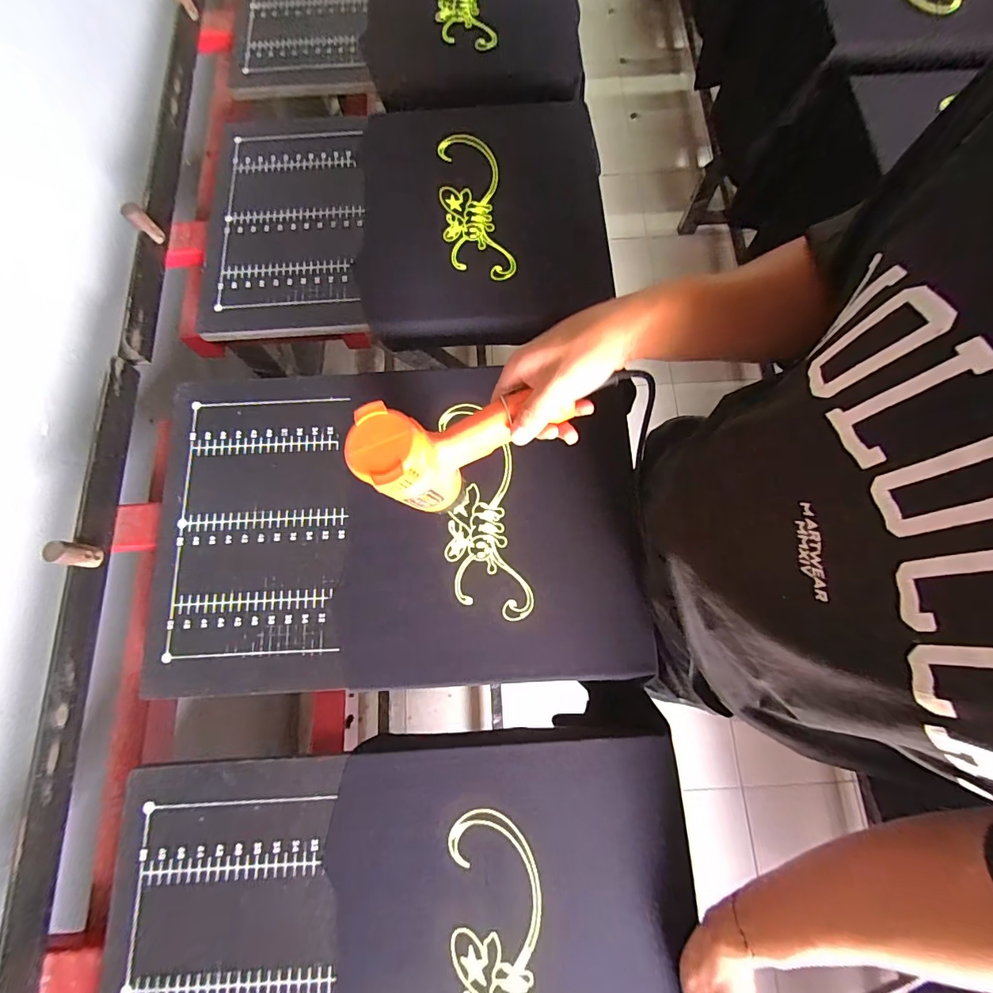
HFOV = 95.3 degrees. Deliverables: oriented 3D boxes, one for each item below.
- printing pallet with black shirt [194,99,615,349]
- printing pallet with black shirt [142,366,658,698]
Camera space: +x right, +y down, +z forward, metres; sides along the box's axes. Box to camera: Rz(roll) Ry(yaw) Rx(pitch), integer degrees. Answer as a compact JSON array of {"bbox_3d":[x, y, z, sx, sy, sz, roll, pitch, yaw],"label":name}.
[{"bbox_3d":[-0.141,-0.433,0.709,0.606,0.063,0.417,-3,76,0],"label":"printing pallet with black shirt"},{"bbox_3d":[-0.124,0.026,0.557,0.584,0.029,0.388,-3,76,0],"label":"printing pallet with black shirt"}]

